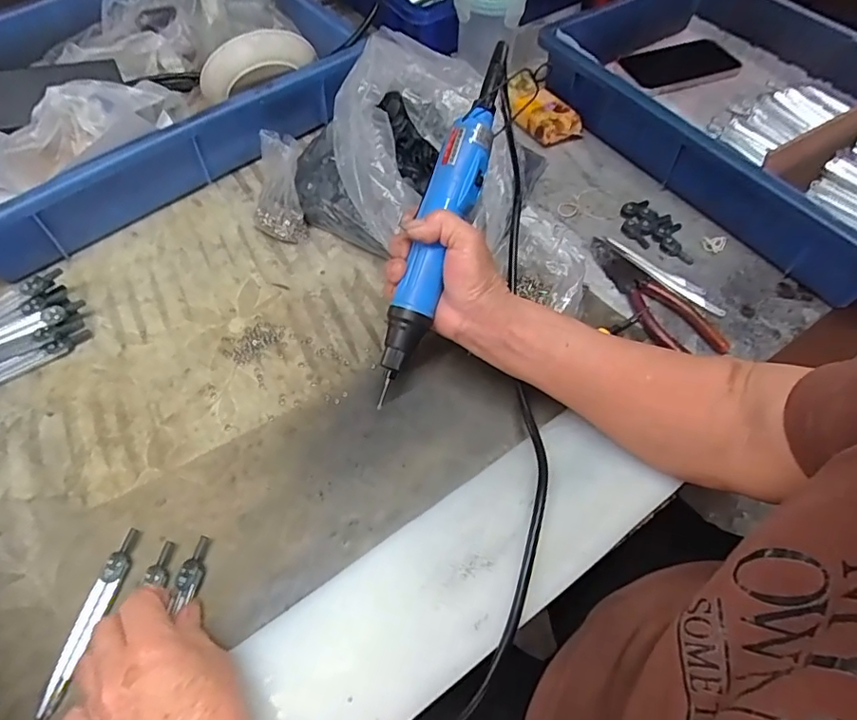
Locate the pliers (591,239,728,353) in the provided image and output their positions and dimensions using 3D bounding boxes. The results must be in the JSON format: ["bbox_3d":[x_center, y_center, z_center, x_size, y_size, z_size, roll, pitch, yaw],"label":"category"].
[{"bbox_3d":[0.198,-0.057,0.484,0.054,0.010,0.147,-29,63,-18],"label":"pliers"}]

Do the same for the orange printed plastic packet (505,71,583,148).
[{"bbox_3d":[0.121,-0.285,0.605,0.048,0.028,0.107,-36,66,-21],"label":"orange printed plastic packet"}]

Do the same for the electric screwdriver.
[{"bbox_3d":[0.012,-0.109,0.401,0.036,0.029,0.275,18,86,9],"label":"electric screwdriver"}]

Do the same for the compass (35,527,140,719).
[{"bbox_3d":[-0.216,0.165,0.340,0.018,0.009,0.112,12,59,6],"label":"compass"}]

